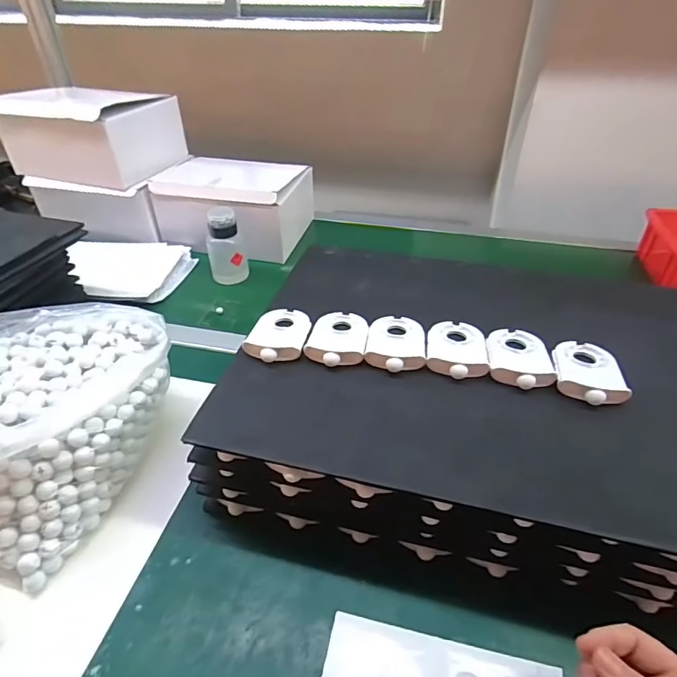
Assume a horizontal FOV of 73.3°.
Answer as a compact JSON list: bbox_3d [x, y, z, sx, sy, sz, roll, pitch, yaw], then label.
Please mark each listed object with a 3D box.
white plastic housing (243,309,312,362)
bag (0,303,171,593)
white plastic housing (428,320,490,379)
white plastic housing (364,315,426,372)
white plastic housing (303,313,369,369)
[{"bbox_3d":[-0.060,-0.005,0.477,0.059,0.017,0.085,7,39,9],"label":"white plastic housing"},{"bbox_3d":[-0.293,0.074,0.466,0.203,0.129,0.234,18,42,21],"label":"bag"},{"bbox_3d":[0.120,0.008,0.460,0.059,0.013,0.085,6,39,7],"label":"white plastic housing"},{"bbox_3d":[0.059,0.003,0.468,0.058,0.015,0.086,5,39,6],"label":"white plastic housing"},{"bbox_3d":[0.000,-0.002,0.472,0.059,0.013,0.085,6,39,7],"label":"white plastic housing"}]

